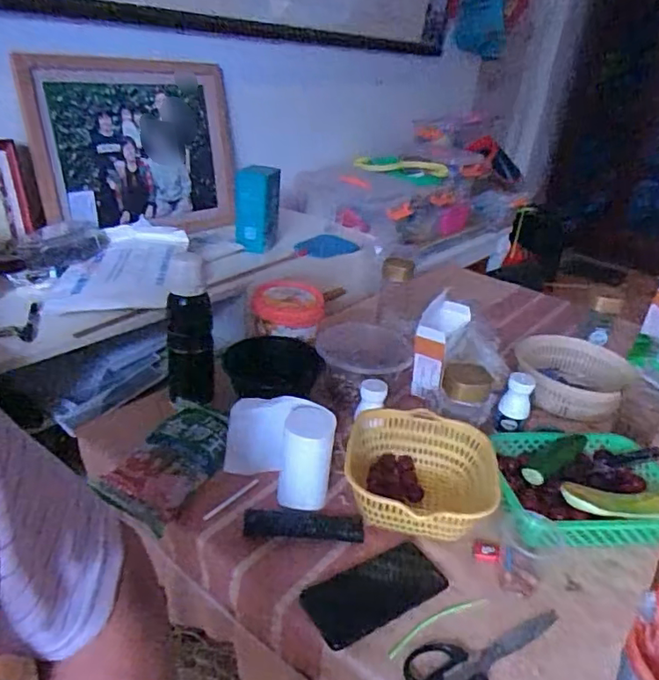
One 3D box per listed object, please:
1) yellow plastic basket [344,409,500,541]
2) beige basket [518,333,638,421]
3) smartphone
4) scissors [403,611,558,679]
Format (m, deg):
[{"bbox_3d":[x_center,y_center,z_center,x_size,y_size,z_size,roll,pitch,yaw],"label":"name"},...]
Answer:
[{"bbox_3d":[0.128,0.189,0.755,0.196,0.081,0.201,8,28,4],"label":"yellow plastic basket"},{"bbox_3d":[0.444,0.069,1.034,0.203,0.069,0.196,17,30,20],"label":"beige basket"},{"bbox_3d":[0.056,0.287,0.640,0.168,0.009,0.077,-13,33,-31],"label":"smartphone"},{"bbox_3d":[0.168,0.329,0.587,0.194,0.017,0.077,-14,34,-32],"label":"scissors"}]

